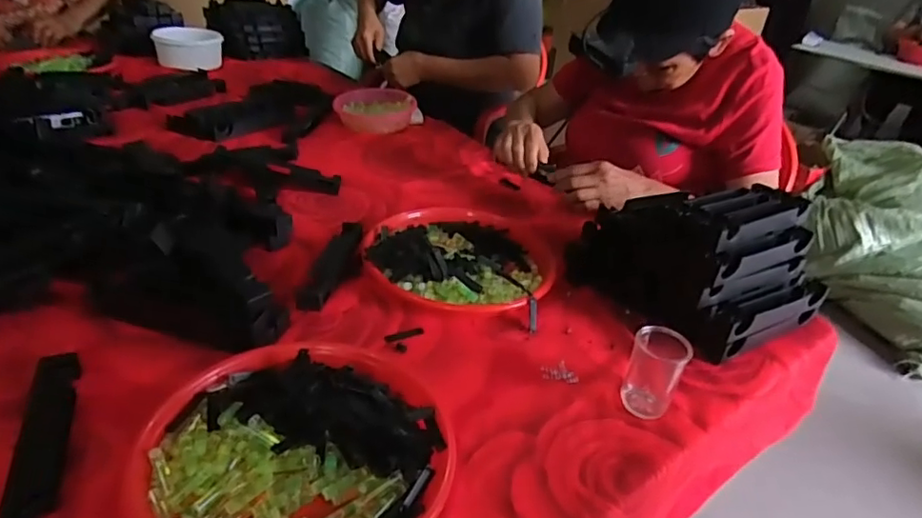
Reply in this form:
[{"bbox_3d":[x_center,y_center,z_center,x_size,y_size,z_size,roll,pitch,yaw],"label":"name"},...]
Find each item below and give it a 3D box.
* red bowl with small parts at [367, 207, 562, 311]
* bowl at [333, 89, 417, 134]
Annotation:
[{"bbox_3d":[0.001,-0.012,0.779,0.244,0.051,0.225,5,31,-3],"label":"red bowl with small parts"},{"bbox_3d":[-0.182,-0.319,1.244,0.180,0.056,0.143,2,32,-9],"label":"bowl"}]

